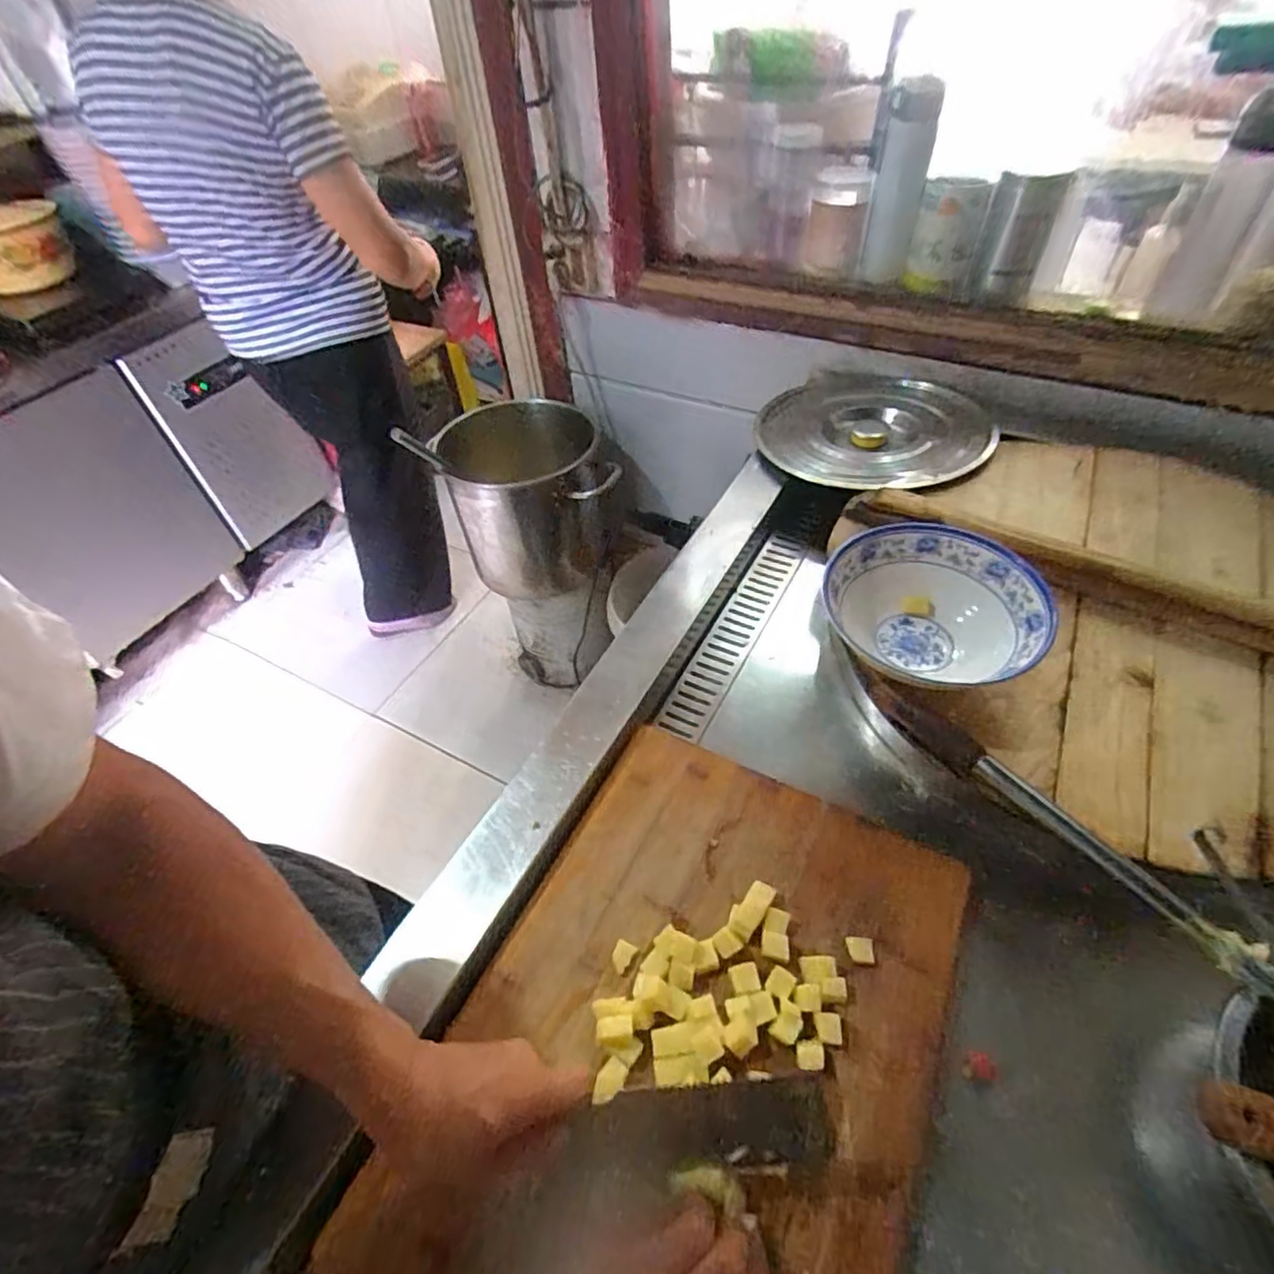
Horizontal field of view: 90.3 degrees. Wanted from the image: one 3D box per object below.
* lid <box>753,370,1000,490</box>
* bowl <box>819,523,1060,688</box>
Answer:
[{"bbox_3d":[0.326,-0.298,0.910,0.323,0.064,0.312,-2,49,3],"label":"lid"},{"bbox_3d":[0.285,-0.021,0.606,0.183,0.072,0.177,-2,49,3],"label":"bowl"}]

